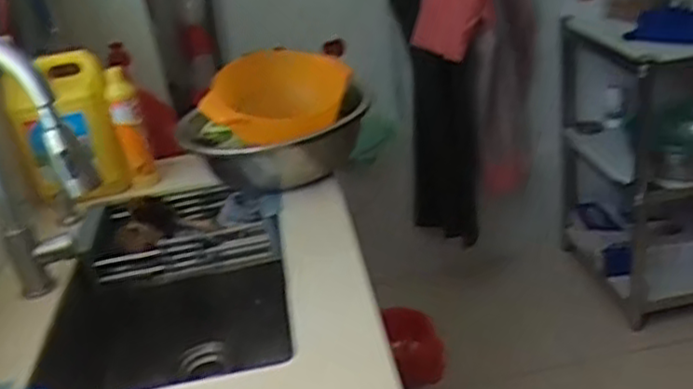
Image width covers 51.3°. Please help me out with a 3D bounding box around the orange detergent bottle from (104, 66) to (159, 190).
[{"bbox_3d":[-0.387,-0.110,1.303,0.057,0.227,0.038,-16,28,-16],"label":"orange detergent bottle"}]

